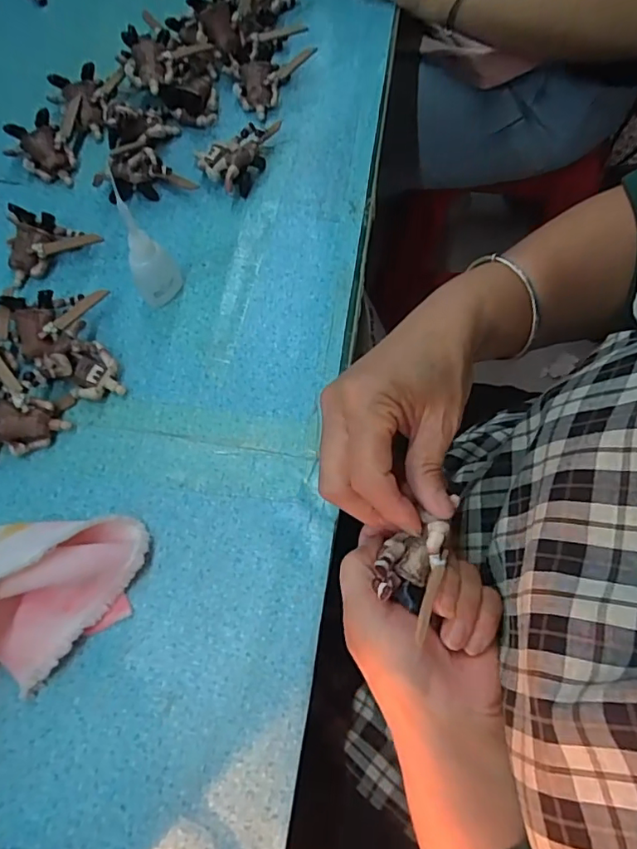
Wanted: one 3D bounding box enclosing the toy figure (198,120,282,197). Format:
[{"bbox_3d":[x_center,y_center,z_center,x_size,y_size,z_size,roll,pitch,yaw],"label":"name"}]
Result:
[{"bbox_3d":[-0.062,-0.224,0.451,0.073,0.030,0.054,-17,72,-7],"label":"toy figure"}]

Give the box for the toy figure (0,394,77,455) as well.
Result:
[{"bbox_3d":[-0.204,0.000,0.373,0.057,0.029,0.044,-6,71,-3],"label":"toy figure"}]

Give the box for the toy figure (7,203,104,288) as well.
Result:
[{"bbox_3d":[-0.212,-0.148,0.424,0.072,0.031,0.053,-23,72,-9],"label":"toy figure"}]

